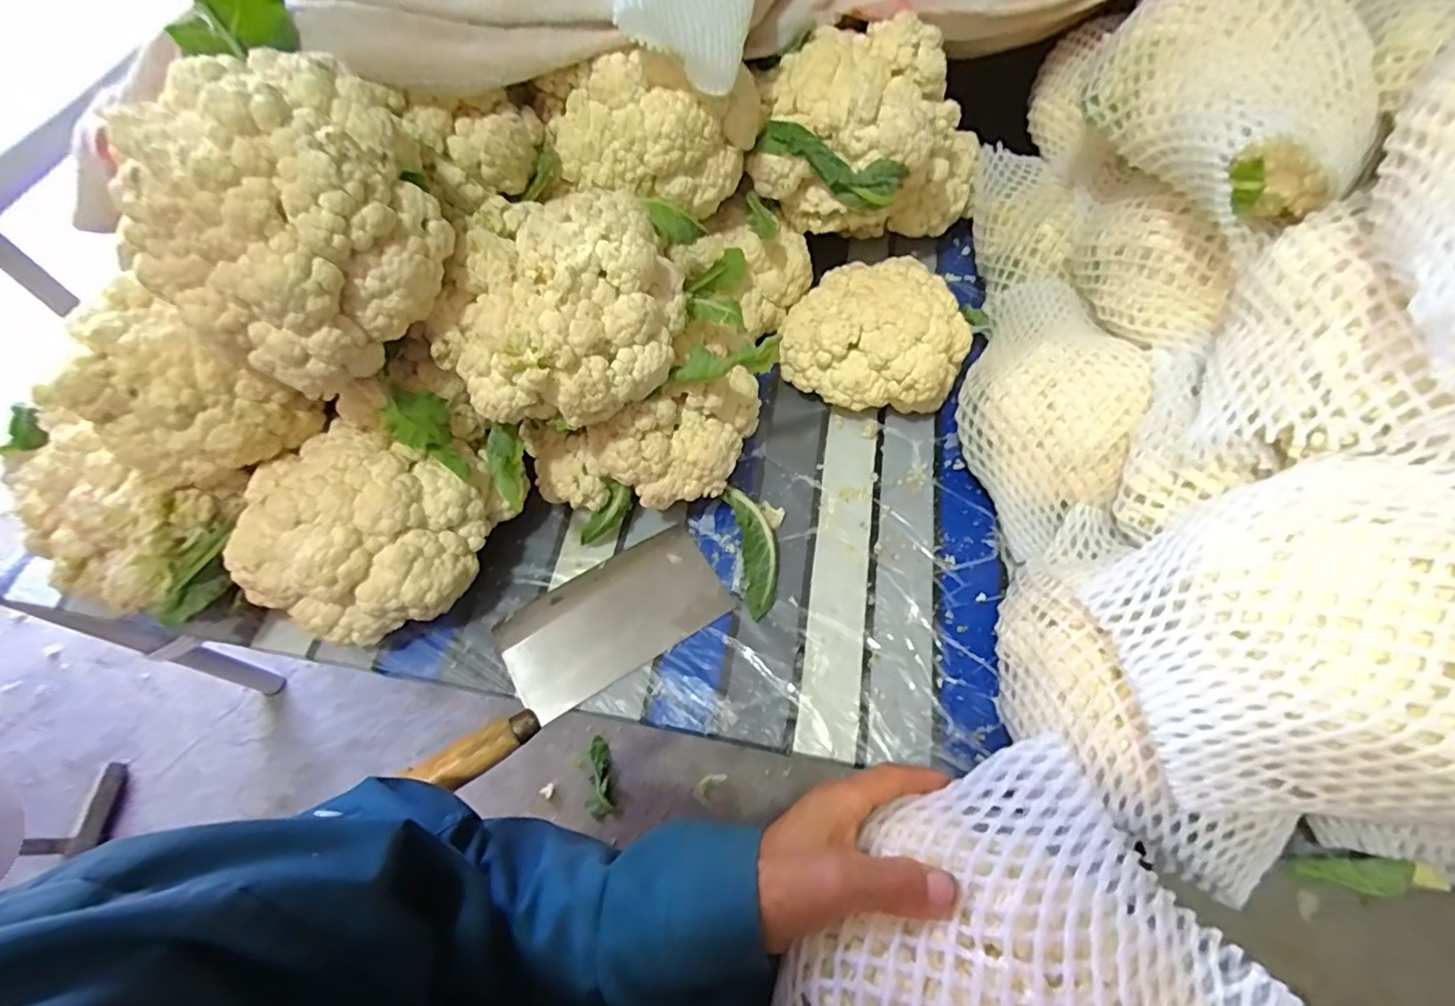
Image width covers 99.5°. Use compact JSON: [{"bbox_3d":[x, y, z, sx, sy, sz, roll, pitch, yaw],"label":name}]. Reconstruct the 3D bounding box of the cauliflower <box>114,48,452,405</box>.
[{"bbox_3d":[-0.247,-0.164,0.351,0.157,0.112,0.120,-39,69,-19],"label":"cauliflower"}]

